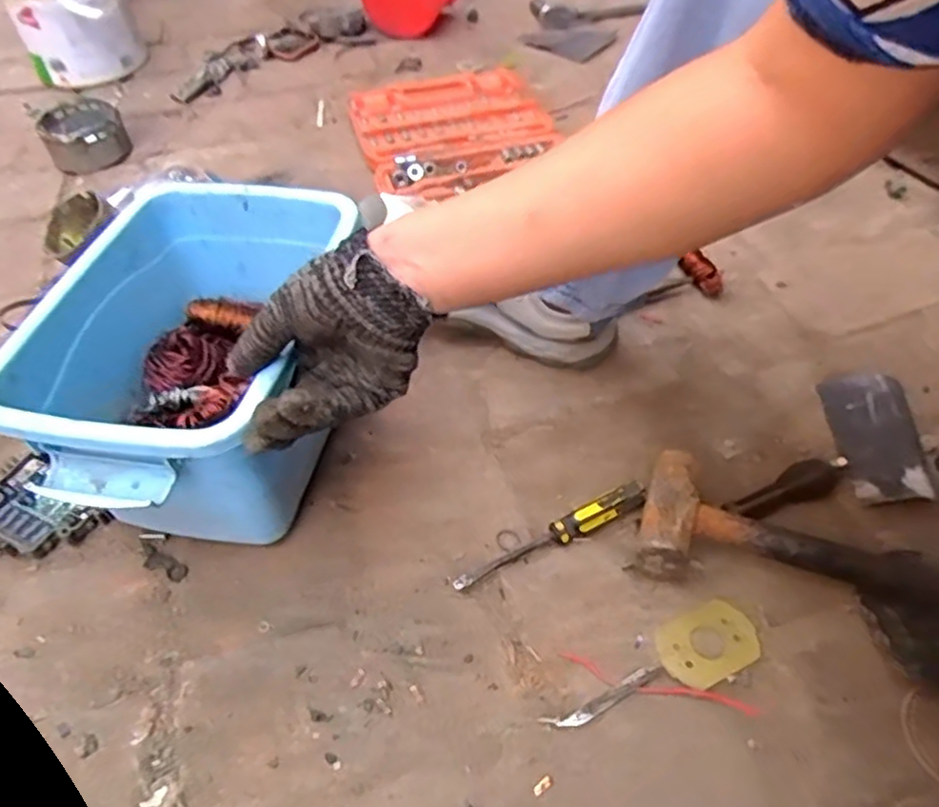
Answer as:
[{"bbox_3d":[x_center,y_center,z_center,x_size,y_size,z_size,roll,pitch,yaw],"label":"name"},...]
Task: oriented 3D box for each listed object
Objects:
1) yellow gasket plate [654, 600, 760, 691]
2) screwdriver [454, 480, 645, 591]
[{"bbox_3d":[0.168,0.168,0.490,0.073,0.006,0.049,-20,50,-18],"label":"yellow gasket plate"},{"bbox_3d":[0.064,0.103,0.535,0.164,0.020,0.020,-22,51,-20],"label":"screwdriver"}]

